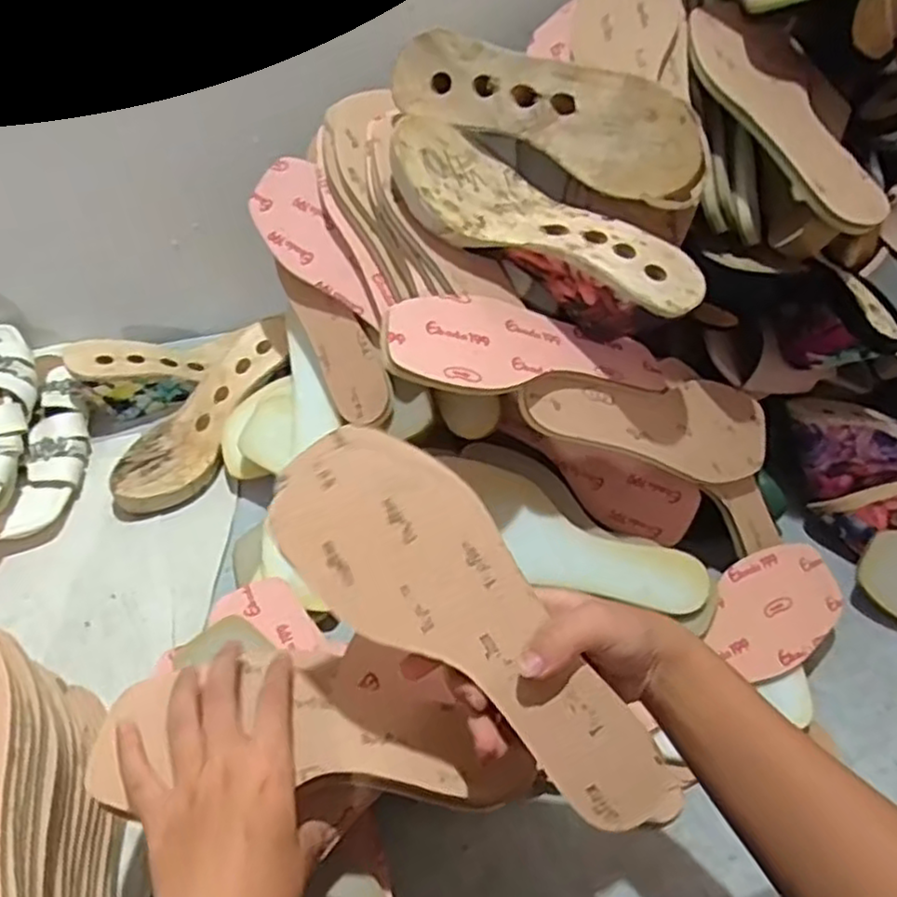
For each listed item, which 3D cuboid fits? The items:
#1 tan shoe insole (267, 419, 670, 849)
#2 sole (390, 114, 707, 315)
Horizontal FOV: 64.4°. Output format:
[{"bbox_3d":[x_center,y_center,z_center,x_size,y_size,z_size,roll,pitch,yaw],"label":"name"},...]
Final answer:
[{"bbox_3d":[0.014,0.085,0.369,0.249,0.014,0.090,41,78,9],"label":"tan shoe insole"},{"bbox_3d":[0.073,-0.174,0.510,0.235,0.051,0.079,24,53,15],"label":"sole"}]

